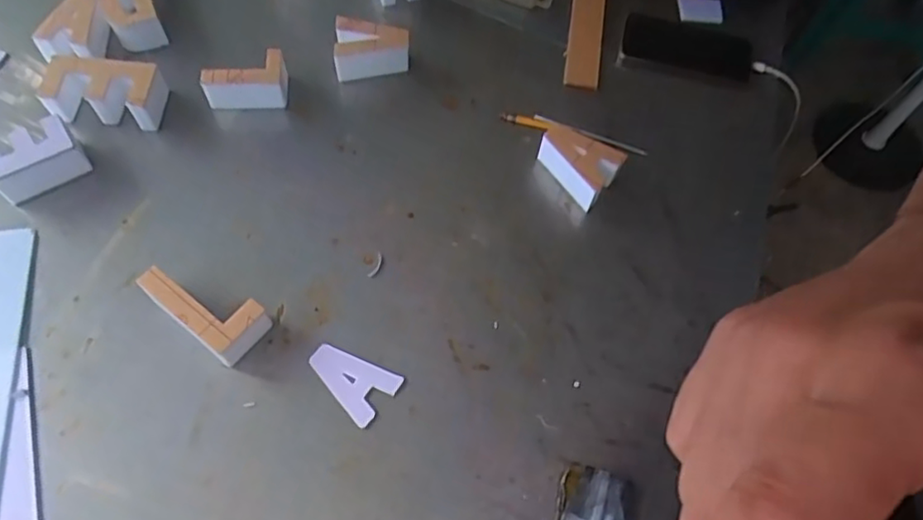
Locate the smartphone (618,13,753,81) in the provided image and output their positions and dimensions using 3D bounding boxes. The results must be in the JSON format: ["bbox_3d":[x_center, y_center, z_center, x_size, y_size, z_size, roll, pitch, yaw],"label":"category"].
[{"bbox_3d":[0.294,-0.274,0.834,0.171,0.066,0.013,10,52,0],"label":"smartphone"}]

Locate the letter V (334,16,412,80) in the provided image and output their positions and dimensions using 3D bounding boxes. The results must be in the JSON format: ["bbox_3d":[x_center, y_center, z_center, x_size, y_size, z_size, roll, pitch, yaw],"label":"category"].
[{"bbox_3d":[-0.104,-0.244,0.754,0.085,0.043,0.060,3,63,-1],"label":"letter V"}]

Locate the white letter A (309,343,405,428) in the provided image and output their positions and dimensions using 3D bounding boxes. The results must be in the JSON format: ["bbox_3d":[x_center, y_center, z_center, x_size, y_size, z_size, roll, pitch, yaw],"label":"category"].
[{"bbox_3d":[-0.101,0.107,0.598,0.083,0.004,0.054,38,67,15],"label":"white letter A"}]

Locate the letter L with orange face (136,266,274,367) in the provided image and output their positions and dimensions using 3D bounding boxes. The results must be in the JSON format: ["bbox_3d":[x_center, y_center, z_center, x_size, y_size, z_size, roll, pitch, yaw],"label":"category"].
[{"bbox_3d":[-0.238,0.042,0.601,0.109,0.046,0.057,36,67,14],"label":"letter L with orange face"}]

